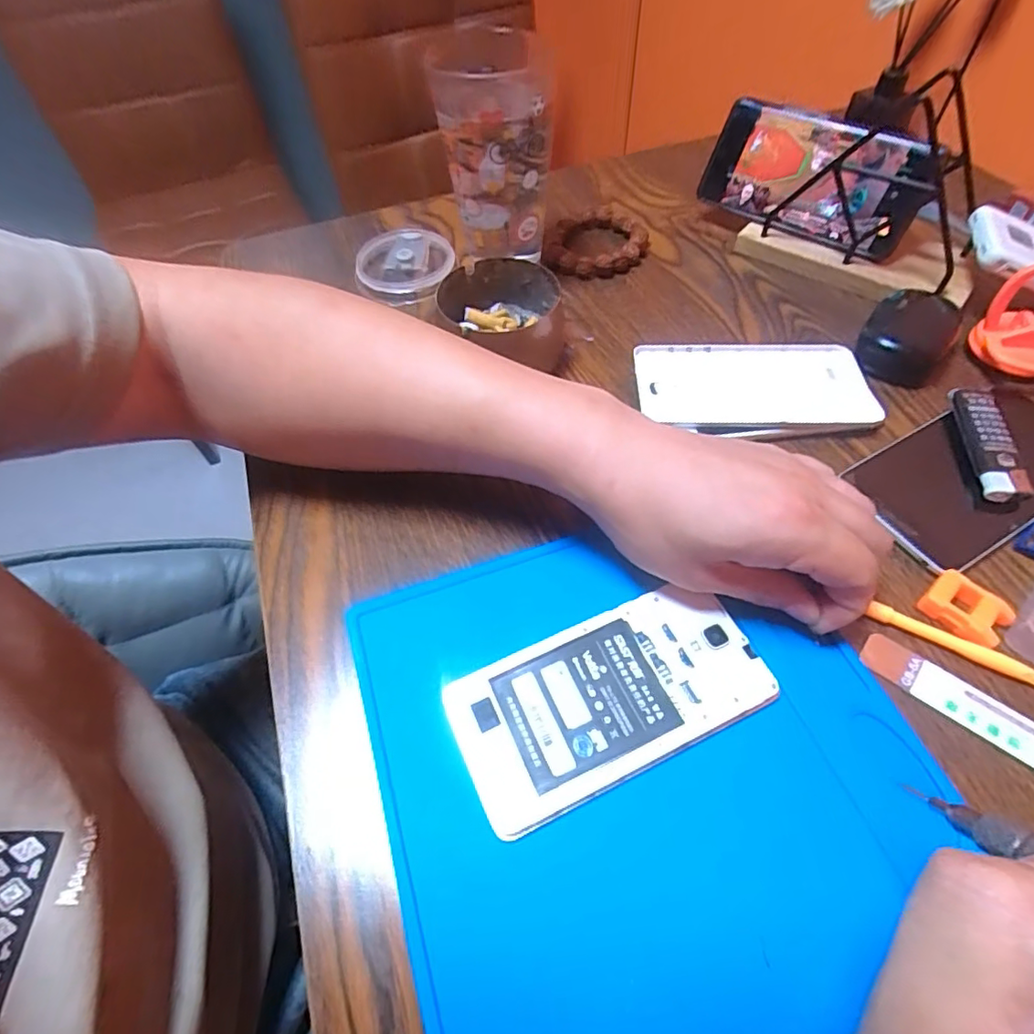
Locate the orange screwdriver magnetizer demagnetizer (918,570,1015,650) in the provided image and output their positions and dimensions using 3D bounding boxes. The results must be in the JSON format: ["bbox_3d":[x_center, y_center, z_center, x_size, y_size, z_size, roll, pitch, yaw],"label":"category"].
[{"bbox_3d":[0.221,0.045,0.276,0.027,0.011,0.035,-31,60,-18],"label":"orange screwdriver magnetizer demagnetizer"}]

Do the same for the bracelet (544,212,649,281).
[{"bbox_3d":[0.068,-0.231,0.473,0.084,0.013,0.075,5,56,5],"label":"bracelet"}]

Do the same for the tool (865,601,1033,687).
[{"bbox_3d":[0.213,0.062,0.268,0.082,0.006,0.009,24,60,17],"label":"tool"}]

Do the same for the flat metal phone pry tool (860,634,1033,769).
[{"bbox_3d":[0.215,0.092,0.250,0.115,0.005,0.021,34,64,22],"label":"flat metal phone pry tool"}]

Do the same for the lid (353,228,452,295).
[{"bbox_3d":[-0.093,-0.213,0.470,0.080,0.019,0.080,-1,56,1],"label":"lid"}]

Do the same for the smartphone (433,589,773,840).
[{"bbox_3d":[0.042,0.082,0.257,0.140,0.007,0.068,-21,58,-10],"label":"smartphone"}]

